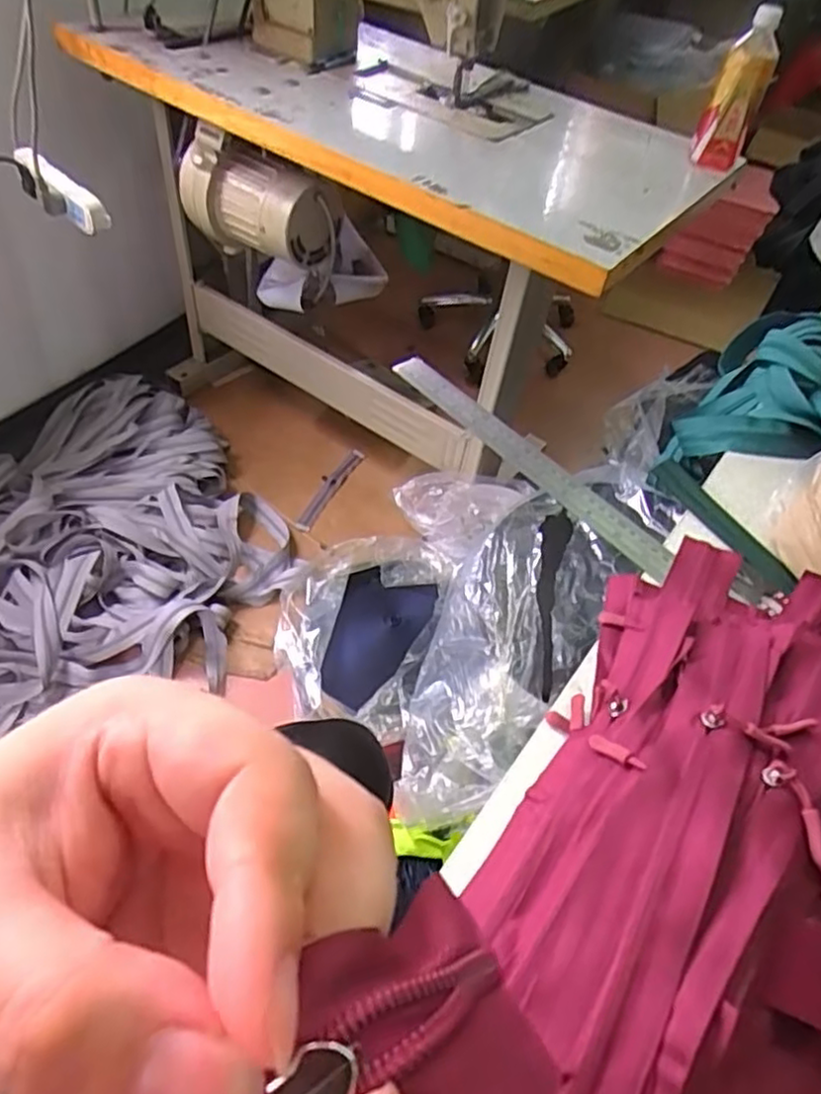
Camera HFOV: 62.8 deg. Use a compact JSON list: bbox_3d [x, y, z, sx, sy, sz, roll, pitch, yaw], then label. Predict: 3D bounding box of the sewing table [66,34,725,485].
[{"bbox_3d":[-0.011,-0.523,1.317,0.899,0.683,0.645,33,56,18],"label":"sewing table"}]

